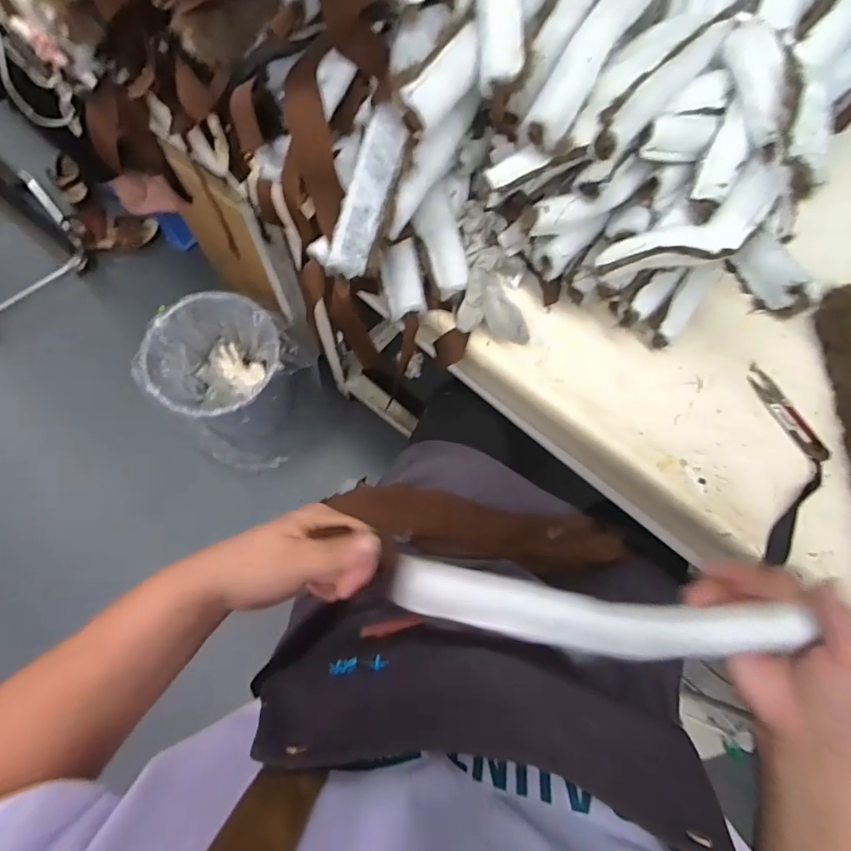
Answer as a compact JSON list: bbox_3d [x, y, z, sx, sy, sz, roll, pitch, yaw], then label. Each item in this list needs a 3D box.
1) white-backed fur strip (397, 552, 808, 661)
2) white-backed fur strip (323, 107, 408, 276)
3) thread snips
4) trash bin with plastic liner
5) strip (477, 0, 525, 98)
[{"bbox_3d":[0.112,0.135,0.354,0.270,0.014,0.045,5,72,10],"label":"white-backed fur strip"},{"bbox_3d":[-0.049,-0.189,0.415,0.035,0.014,0.132,21,102,5],"label":"white-backed fur strip"},{"bbox_3d":[0.343,-0.013,0.478,0.024,0.008,0.104,-23,75,-9],"label":"thread snips"},{"bbox_3d":[-0.422,-0.087,1.112,0.270,0.296,0.279,0,73,-2],"label":"trash bin with plastic liner"},{"bbox_3d":[0.060,-0.329,0.405,0.035,0.016,0.113,1,89,-2],"label":"strip"}]

